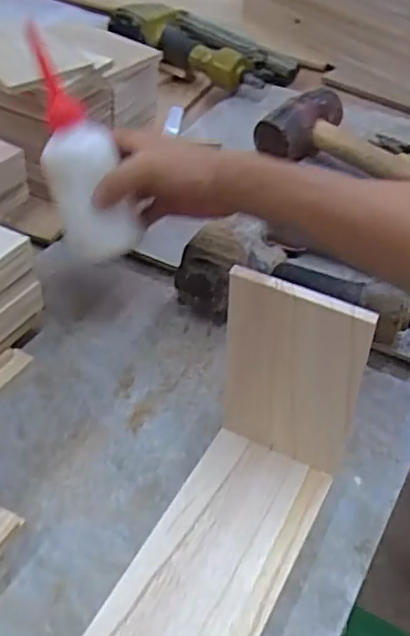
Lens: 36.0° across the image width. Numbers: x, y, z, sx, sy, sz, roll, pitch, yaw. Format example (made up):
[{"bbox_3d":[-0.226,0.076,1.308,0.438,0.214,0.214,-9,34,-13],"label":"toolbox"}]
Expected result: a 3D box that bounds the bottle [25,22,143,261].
[{"bbox_3d":[-0.099,-0.130,0.485,0.051,0.172,0.049,-22,16,-22],"label":"bottle"}]

